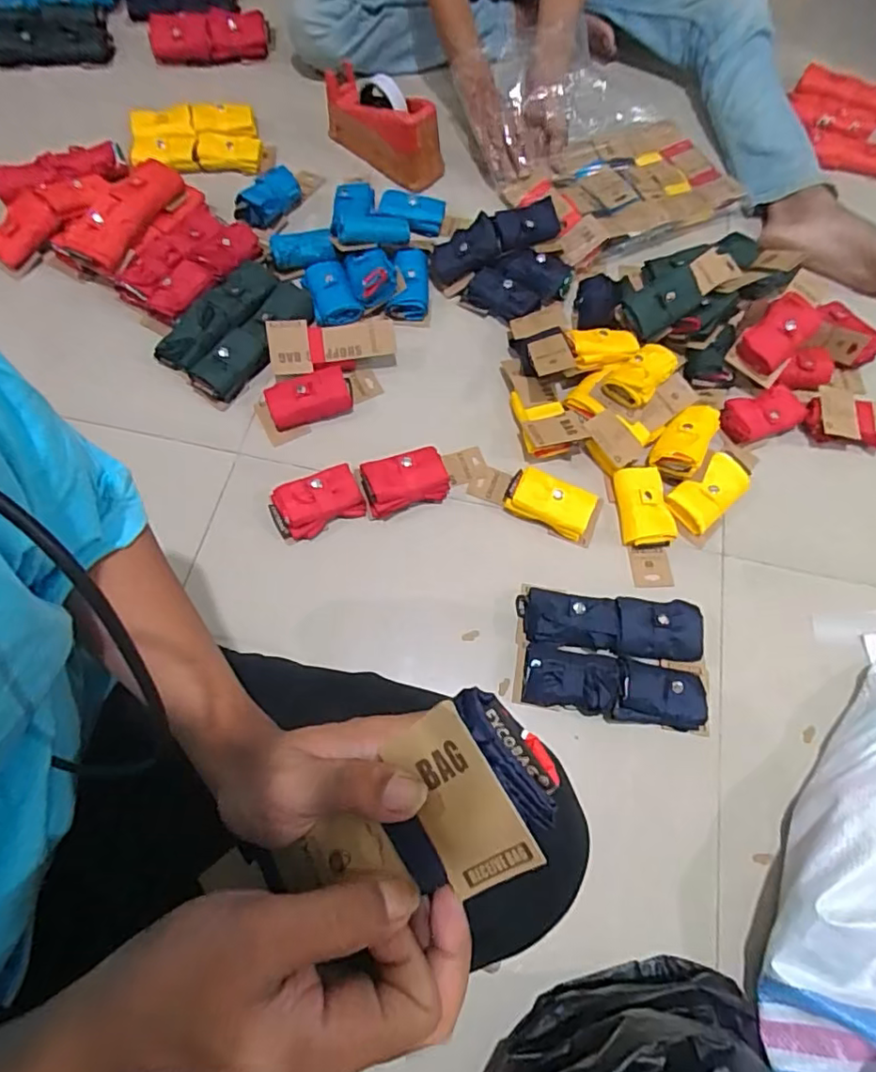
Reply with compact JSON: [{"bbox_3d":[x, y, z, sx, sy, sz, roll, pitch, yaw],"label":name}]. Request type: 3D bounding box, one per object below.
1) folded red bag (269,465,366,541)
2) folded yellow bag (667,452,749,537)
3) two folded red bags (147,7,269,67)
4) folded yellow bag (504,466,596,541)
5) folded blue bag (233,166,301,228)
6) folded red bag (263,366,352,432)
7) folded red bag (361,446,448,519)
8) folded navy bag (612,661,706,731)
[{"bbox_3d":[-0.141,-0.038,0.673,0.102,0.034,0.061,-25,70,-11],"label":"folded red bag"},{"bbox_3d":[0.332,-0.058,0.704,0.101,0.034,0.057,-42,74,-17],"label":"folded yellow bag"},{"bbox_3d":[-0.383,-0.835,0.960,0.193,0.060,0.060,-8,68,-5],"label":"two folded red bags"},{"bbox_3d":[0.133,-0.040,0.688,0.100,0.028,0.055,25,69,9],"label":"folded yellow bag"},{"bbox_3d":[-0.253,-0.498,0.859,0.050,0.048,0.110,37,71,13],"label":"folded blue bag"},{"bbox_3d":[-0.161,-0.173,0.732,0.108,0.035,0.061,-14,68,-7],"label":"folded red bag"},{"bbox_3d":[-0.040,-0.066,0.693,0.097,0.029,0.064,-16,68,-8],"label":"folded red bag"},{"bbox_3d":[0.232,0.165,0.602,0.096,0.036,0.060,7,67,2],"label":"folded navy bag"}]

